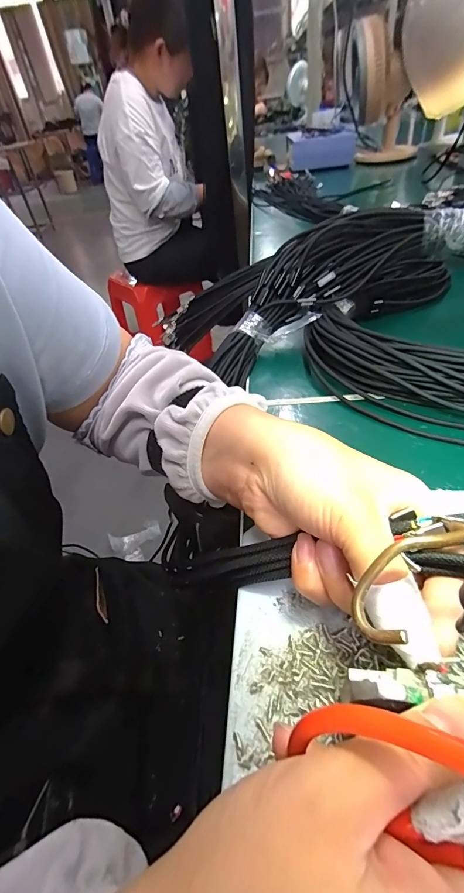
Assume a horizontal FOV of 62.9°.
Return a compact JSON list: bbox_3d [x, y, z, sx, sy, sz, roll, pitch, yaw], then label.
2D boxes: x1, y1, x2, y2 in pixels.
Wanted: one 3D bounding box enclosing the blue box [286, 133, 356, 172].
[{"bbox_3d":[0.286,-0.932,1.196,0.197,0.079,0.065,-7,43,2],"label":"blue box"}]

